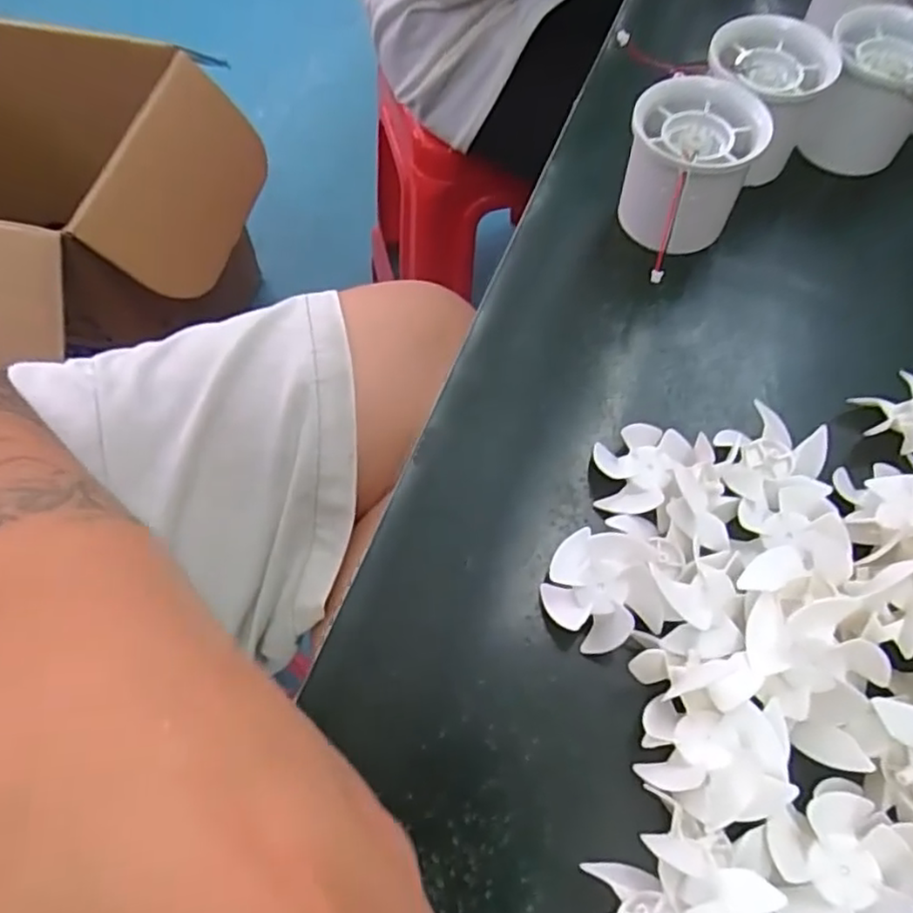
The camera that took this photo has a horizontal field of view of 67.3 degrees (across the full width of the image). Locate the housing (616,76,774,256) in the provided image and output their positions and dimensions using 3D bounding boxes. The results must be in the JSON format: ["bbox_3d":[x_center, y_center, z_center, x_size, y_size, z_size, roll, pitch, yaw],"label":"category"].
[{"bbox_3d":[0.099,-0.122,0.303,0.052,0.055,0.059,20,64,10],"label":"housing"}]

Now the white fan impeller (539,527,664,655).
[{"bbox_3d":[0.050,0.047,0.237,0.037,0.022,0.037,0,62,0],"label":"white fan impeller"}]

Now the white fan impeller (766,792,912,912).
[{"bbox_3d":[0.109,0.117,0.194,0.035,0.017,0.040,31,66,15],"label":"white fan impeller"}]

